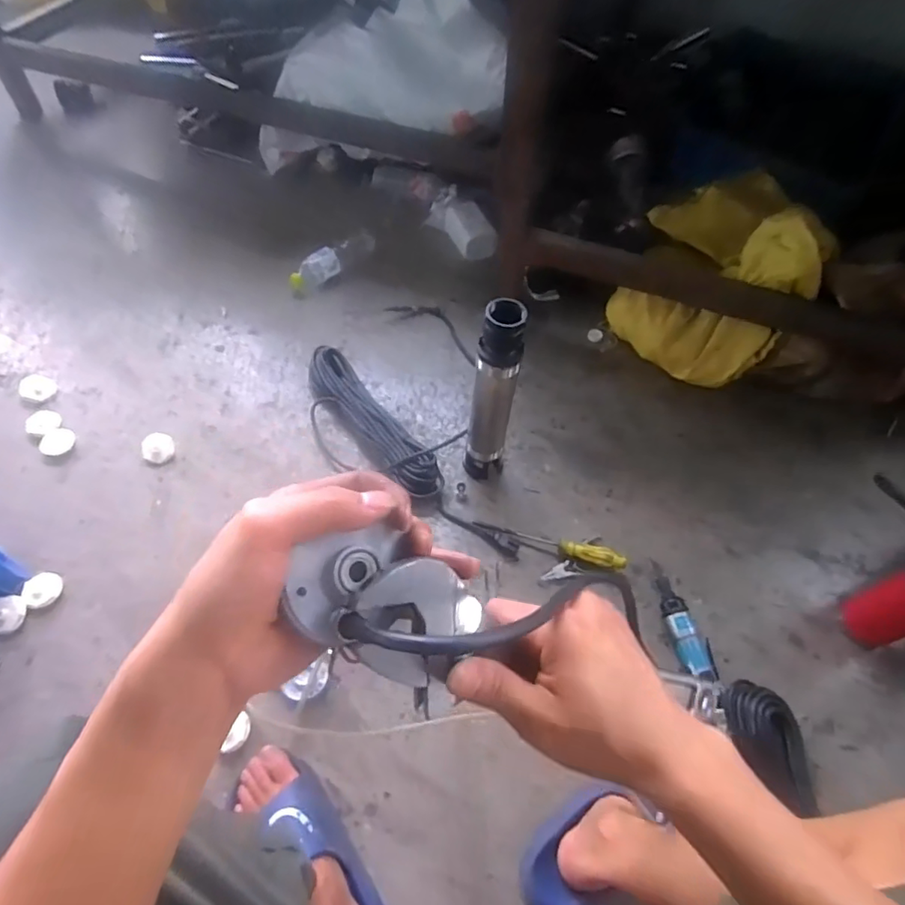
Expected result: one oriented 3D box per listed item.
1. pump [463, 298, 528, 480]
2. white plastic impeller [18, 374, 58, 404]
[{"bbox_3d":[0.065,-0.076,0.901,0.071,0.392,0.061,11,57,5],"label":"pump"},{"bbox_3d":[-0.839,-0.129,1.103,0.066,0.030,0.060,37,63,20],"label":"white plastic impeller"}]

